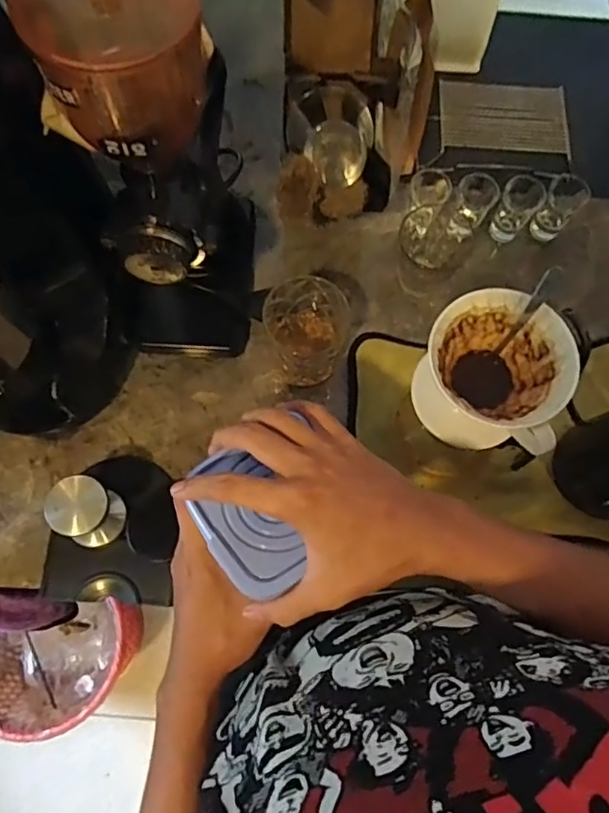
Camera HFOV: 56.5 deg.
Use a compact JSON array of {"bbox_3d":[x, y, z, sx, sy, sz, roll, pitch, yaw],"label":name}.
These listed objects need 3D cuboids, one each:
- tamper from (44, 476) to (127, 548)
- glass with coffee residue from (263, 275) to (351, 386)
[{"bbox_3d":[-0.196,0.099,0.520,0.047,0.096,0.055,11,73,2],"label":"tamper"},{"bbox_3d":[0.005,-0.084,0.588,0.081,0.091,0.095,-22,75,-8],"label":"glass with coffee residue"}]

